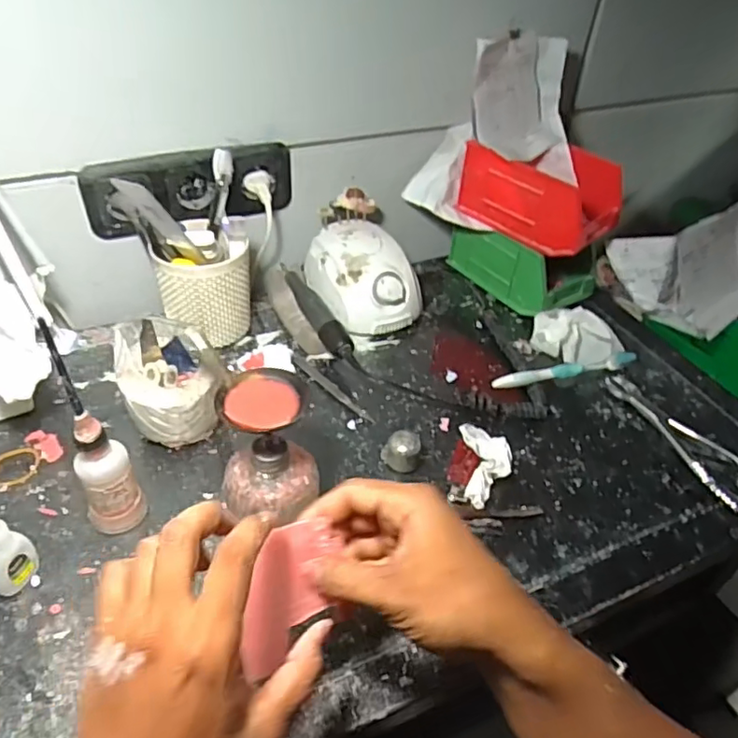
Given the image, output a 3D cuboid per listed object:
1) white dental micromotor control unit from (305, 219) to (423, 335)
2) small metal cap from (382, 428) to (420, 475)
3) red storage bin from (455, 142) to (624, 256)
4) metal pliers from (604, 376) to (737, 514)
[{"bbox_3d":[-0.006,-0.109,0.704,0.106,0.082,0.139,-19,47,-24],"label":"white dental micromotor control unit"},{"bbox_3d":[0.029,0.074,0.539,0.034,0.030,0.024,9,42,5],"label":"small metal cap"},{"bbox_3d":[0.201,-0.208,0.698,0.168,0.083,0.093,34,50,29],"label":"red storage bin"},{"bbox_3d":[0.313,0.067,0.585,0.048,0.012,0.197,-15,45,-21],"label":"metal pliers"}]

